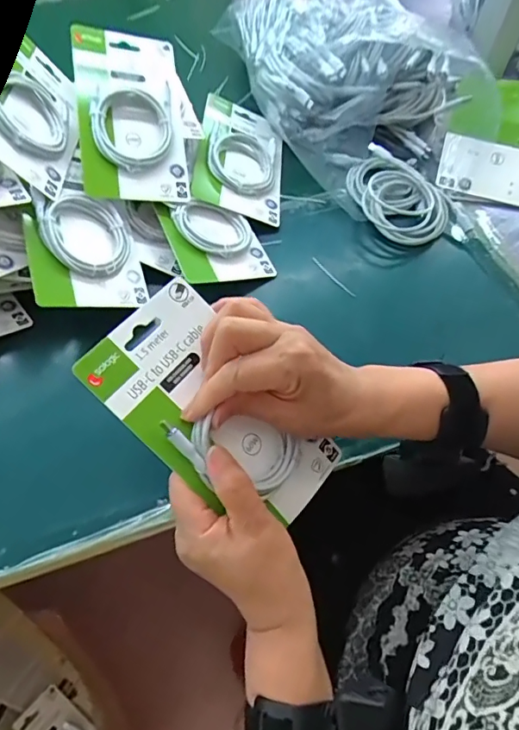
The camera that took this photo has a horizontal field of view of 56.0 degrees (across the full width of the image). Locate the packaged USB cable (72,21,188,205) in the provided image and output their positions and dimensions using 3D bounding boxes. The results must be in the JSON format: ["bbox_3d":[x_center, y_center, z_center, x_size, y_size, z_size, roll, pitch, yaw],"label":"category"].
[{"bbox_3d":[-0.128,-0.251,0.482,0.097,0.022,0.182,-5,80,-19],"label":"packaged USB cable"}]

